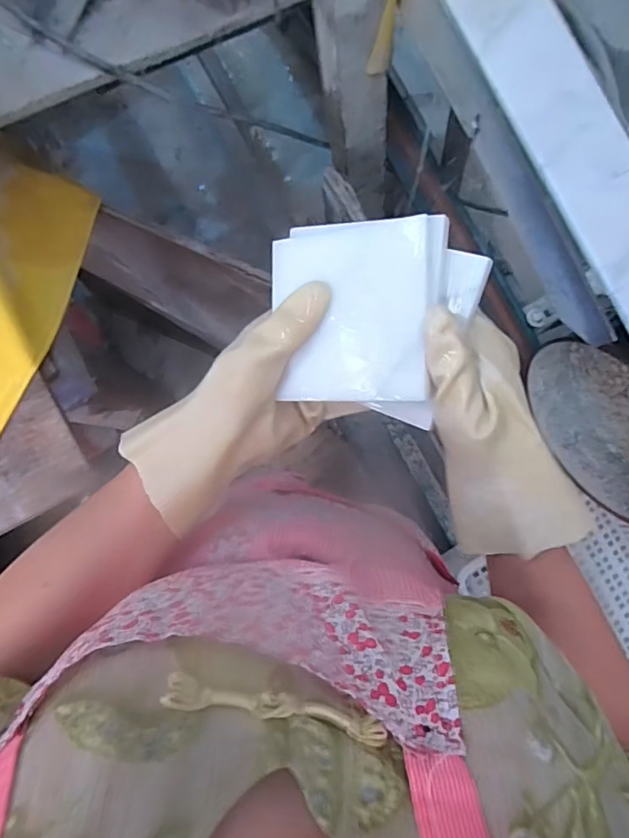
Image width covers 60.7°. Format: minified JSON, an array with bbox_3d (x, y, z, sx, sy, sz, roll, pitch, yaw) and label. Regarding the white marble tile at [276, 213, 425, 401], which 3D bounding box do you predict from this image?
[{"bbox_3d":[0.020,-0.061,0.319,0.096,0.008,0.100,1,98,27],"label":"white marble tile"}]

